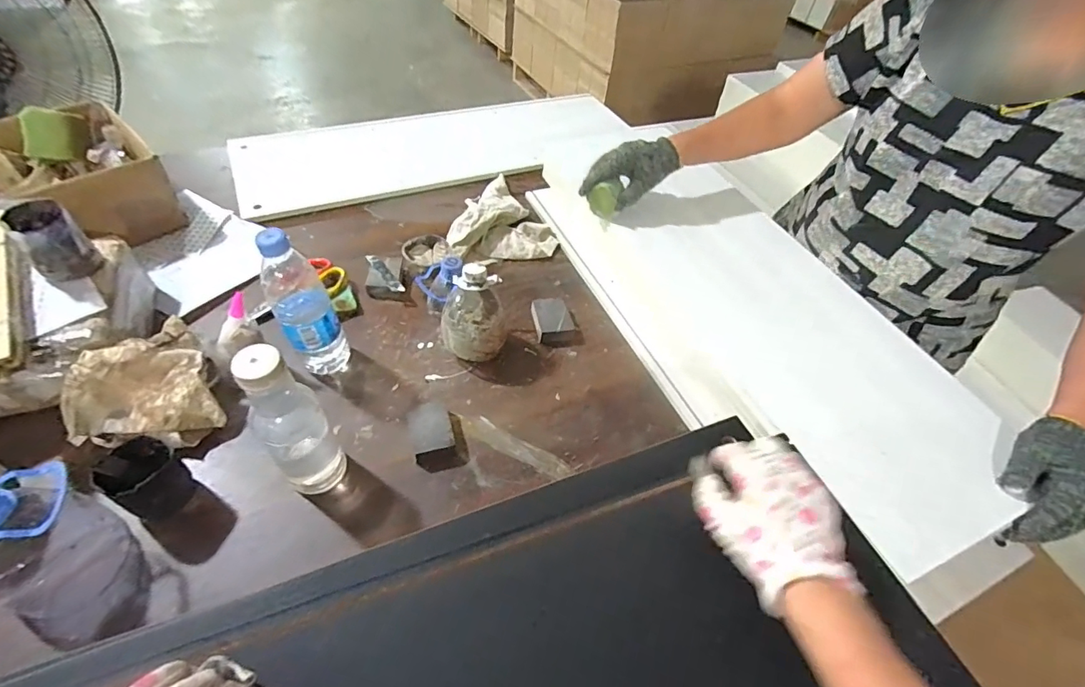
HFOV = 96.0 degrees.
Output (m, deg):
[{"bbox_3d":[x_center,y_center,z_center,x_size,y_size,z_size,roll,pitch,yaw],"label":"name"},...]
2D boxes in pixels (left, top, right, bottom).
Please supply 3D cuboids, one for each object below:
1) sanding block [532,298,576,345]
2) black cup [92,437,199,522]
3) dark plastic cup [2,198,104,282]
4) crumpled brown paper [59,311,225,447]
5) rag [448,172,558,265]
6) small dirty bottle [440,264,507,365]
[{"bbox_3d":[0.015,-0.035,0.743,0.054,0.024,0.070,-6,51,-12],"label":"sanding block"},{"bbox_3d":[-0.417,0.146,0.520,0.068,0.071,0.062,23,52,13],"label":"black cup"},{"bbox_3d":[-0.584,-0.124,0.583,0.057,0.086,0.058,3,50,-4],"label":"dark plastic cup"},{"bbox_3d":[-0.470,0.047,0.575,0.162,0.059,0.143,-2,94,-13],"label":"crumpled brown paper"},{"bbox_3d":[-0.074,-0.230,0.875,0.189,0.045,0.226,-2,50,-8],"label":"rag"},{"bbox_3d":[-0.094,-0.035,0.665,0.086,0.128,0.082,-2,50,-8],"label":"small dirty bottle"}]

